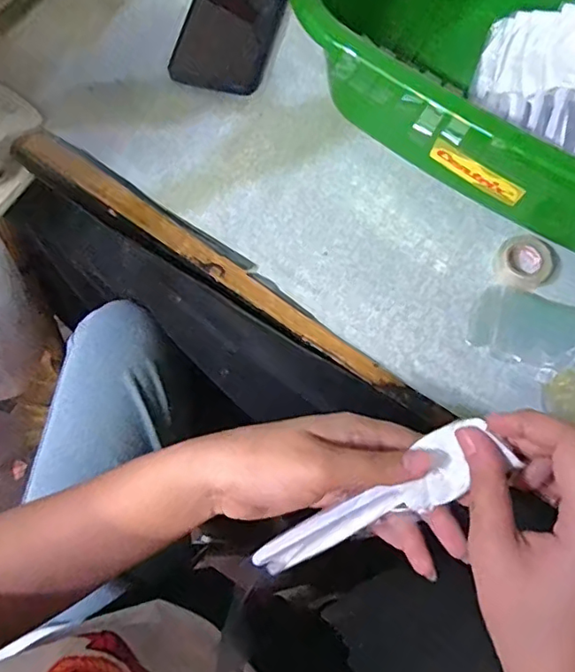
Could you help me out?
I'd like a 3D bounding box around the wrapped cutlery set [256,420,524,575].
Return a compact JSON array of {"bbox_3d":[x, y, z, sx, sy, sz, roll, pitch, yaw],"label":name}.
[{"bbox_3d":[0.050,0.094,0.318,0.155,0.027,0.034,-34,73,14],"label":"wrapped cutlery set"}]

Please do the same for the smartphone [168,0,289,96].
[{"bbox_3d":[-0.044,-0.305,0.523,0.083,0.016,0.184,15,71,3],"label":"smartphone"}]

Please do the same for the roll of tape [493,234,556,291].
[{"bbox_3d":[0.185,-0.057,0.438,0.042,0.012,0.040,1,71,-2],"label":"roll of tape"}]

